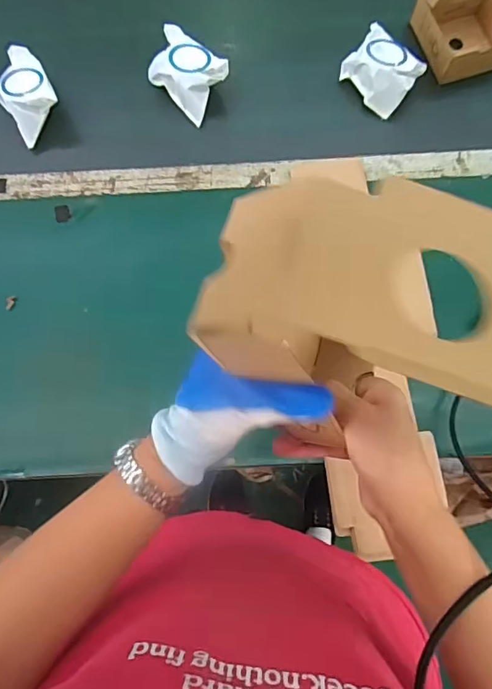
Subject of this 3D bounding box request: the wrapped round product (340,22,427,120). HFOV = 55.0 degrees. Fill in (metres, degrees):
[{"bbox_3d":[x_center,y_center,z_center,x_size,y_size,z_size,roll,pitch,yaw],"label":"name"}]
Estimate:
[{"bbox_3d":[0.184,-0.371,0.634,0.074,0.050,0.097,-42,81,-8],"label":"wrapped round product"}]

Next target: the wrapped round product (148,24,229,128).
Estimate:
[{"bbox_3d":[-0.081,-0.367,0.637,0.078,0.041,0.113,-43,81,-9],"label":"wrapped round product"}]

